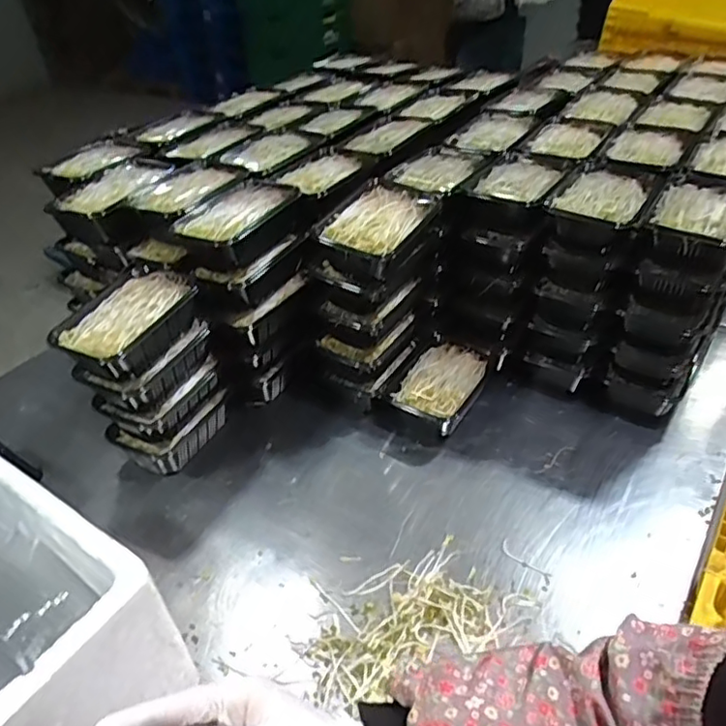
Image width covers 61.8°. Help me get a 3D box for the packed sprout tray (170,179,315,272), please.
[{"bbox_3d":[-0.176,-0.200,0.882,0.119,0.065,0.185,20,44,27],"label":"packed sprout tray"}]

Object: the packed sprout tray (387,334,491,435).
[{"bbox_3d":[0.124,0.041,0.974,0.116,0.074,0.172,17,43,25],"label":"packed sprout tray"}]

